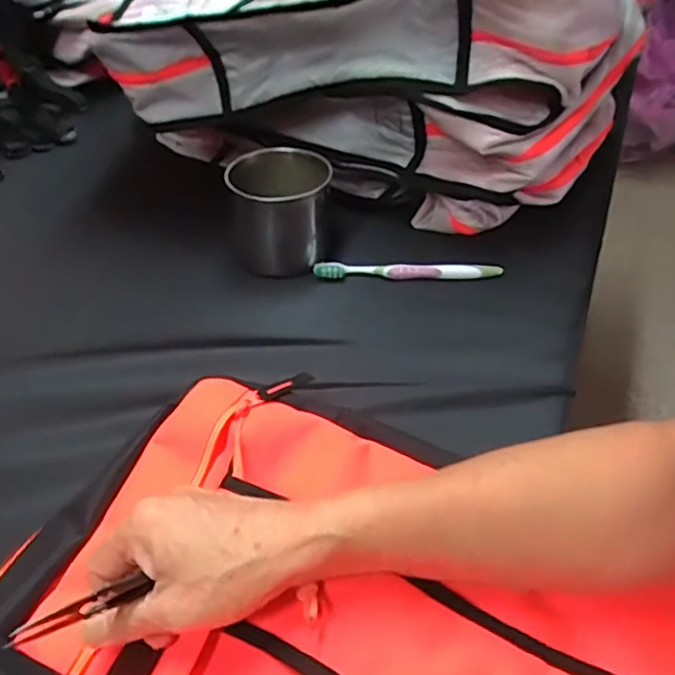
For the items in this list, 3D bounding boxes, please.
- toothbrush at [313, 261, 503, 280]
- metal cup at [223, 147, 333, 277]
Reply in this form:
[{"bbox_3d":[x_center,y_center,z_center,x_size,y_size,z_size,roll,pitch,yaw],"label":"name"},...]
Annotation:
[{"bbox_3d":[0.071,-0.068,0.586,0.186,0.014,0.012,1,44,1],"label":"toothbrush"},{"bbox_3d":[-0.058,-0.132,0.597,0.098,0.093,0.099,0,44,0],"label":"metal cup"}]

